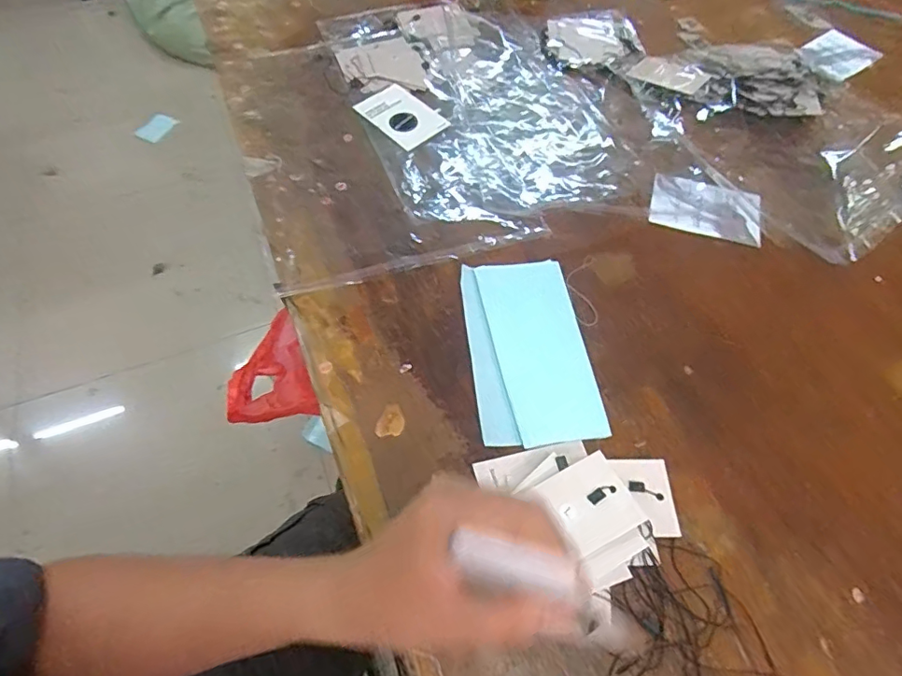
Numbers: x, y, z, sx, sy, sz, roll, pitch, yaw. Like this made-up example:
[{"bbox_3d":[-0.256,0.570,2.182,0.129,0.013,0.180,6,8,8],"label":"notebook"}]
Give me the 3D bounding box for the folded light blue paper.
[{"bbox_3d":[0.060,0.008,0.410,0.092,0.009,0.159,-6,59,-5],"label":"folded light blue paper"}]

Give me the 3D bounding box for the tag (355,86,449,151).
[{"bbox_3d":[-0.053,-0.237,0.553,0.091,0.004,0.059,41,66,21],"label":"tag"}]

